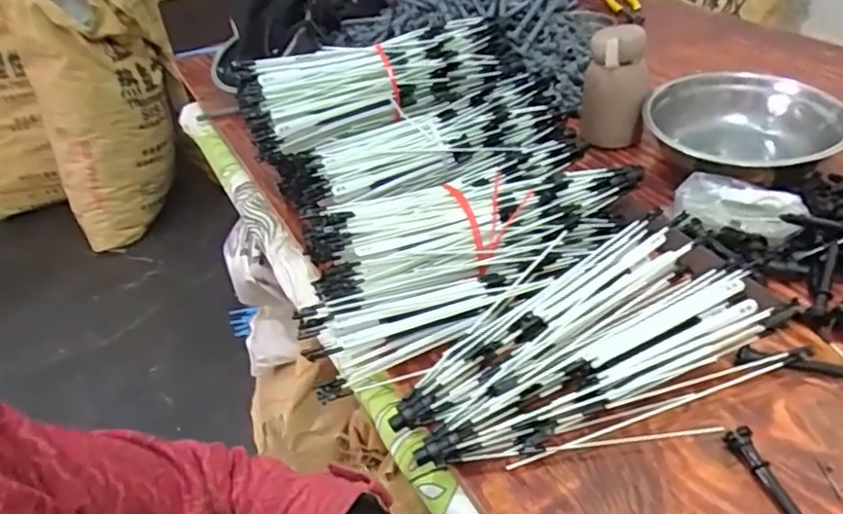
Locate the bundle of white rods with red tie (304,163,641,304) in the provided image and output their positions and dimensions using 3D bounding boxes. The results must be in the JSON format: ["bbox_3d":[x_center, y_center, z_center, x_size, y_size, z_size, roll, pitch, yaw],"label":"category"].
[{"bbox_3d":[0.052,-0.038,0.623,0.321,0.053,0.114,-12,38,-6],"label":"bundle of white rods with red tie"}]

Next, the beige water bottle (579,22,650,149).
[{"bbox_3d":[0.239,-0.209,0.790,0.077,0.136,0.058,9,41,20],"label":"beige water bottle"}]

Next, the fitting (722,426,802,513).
[{"bbox_3d":[0.246,0.157,0.435,0.017,0.018,0.095,-15,39,-10],"label":"fitting"}]

